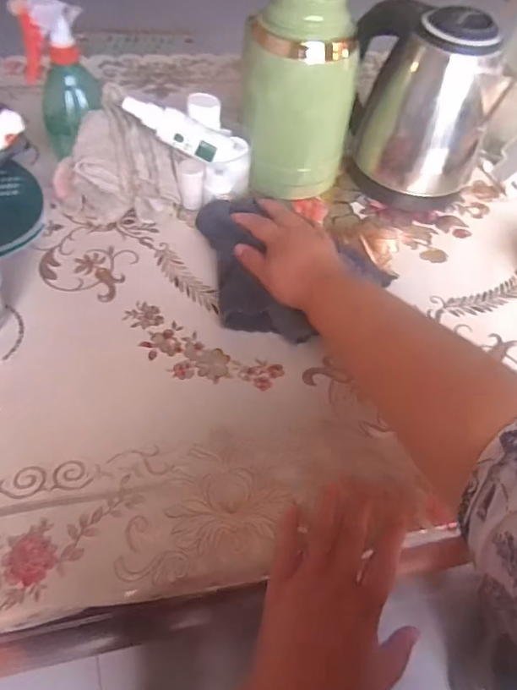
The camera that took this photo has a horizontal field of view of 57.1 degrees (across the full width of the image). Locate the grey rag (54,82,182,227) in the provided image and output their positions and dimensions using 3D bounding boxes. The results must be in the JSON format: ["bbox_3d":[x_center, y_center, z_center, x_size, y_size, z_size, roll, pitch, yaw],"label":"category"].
[{"bbox_3d":[-0.164,-0.194,0.536,0.110,0.091,0.144,-36,66,-26],"label":"grey rag"}]

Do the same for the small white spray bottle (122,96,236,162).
[{"bbox_3d":[-0.080,-0.223,0.494,0.118,0.028,0.029,20,47,-16],"label":"small white spray bottle"}]

